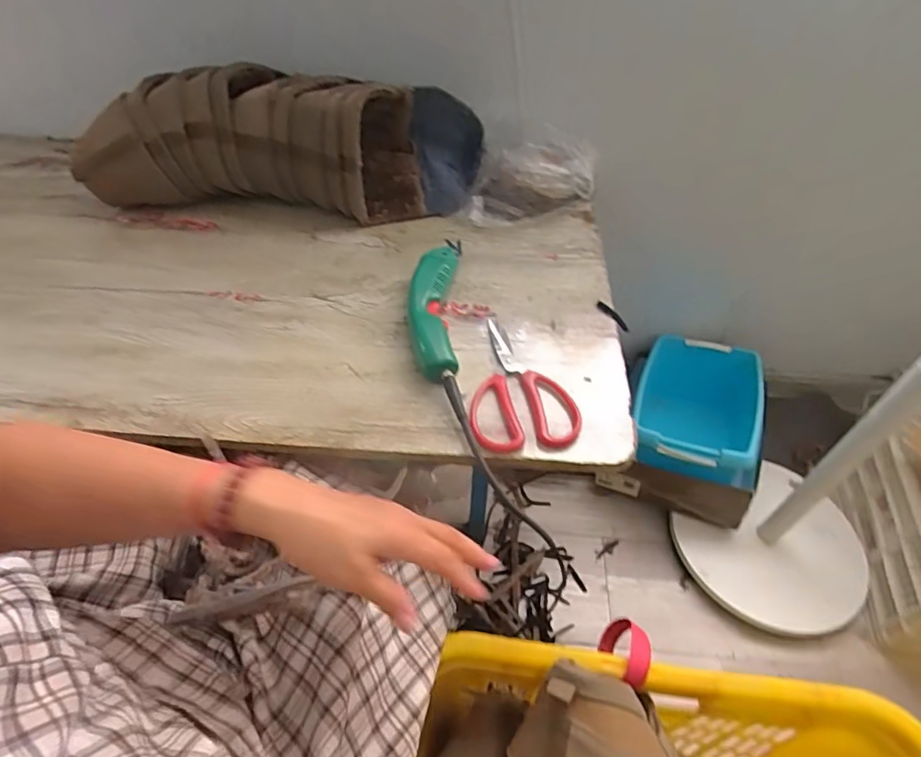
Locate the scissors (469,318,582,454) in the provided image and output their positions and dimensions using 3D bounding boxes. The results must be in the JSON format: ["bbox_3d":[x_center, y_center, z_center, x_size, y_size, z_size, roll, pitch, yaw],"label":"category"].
[{"bbox_3d":[0.066,-0.002,0.550,0.104,0.023,0.188,3,49,1],"label":"scissors"}]

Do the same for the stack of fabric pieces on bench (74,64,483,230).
[{"bbox_3d":[-0.248,-0.334,0.754,0.538,0.158,0.127,3,49,1],"label":"stack of fabric pieces on bench"}]

